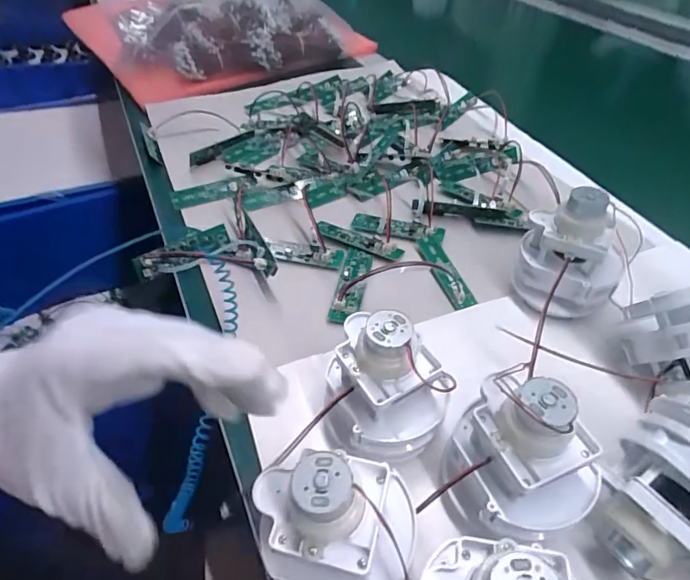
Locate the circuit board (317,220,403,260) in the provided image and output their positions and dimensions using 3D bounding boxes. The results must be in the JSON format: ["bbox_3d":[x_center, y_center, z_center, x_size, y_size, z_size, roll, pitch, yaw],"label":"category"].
[{"bbox_3d":[0.010,-0.044,0.401,0.080,0.004,0.018,19,46,20],"label":"circuit board"}]

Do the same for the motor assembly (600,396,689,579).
[{"bbox_3d":[0.154,0.098,0.218,0.064,0.072,0.063,-24,52,-22],"label":"motor assembly"}]

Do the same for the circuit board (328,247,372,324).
[{"bbox_3d":[0.005,-0.006,0.366,0.023,0.012,0.077,8,44,9],"label":"circuit board"}]

